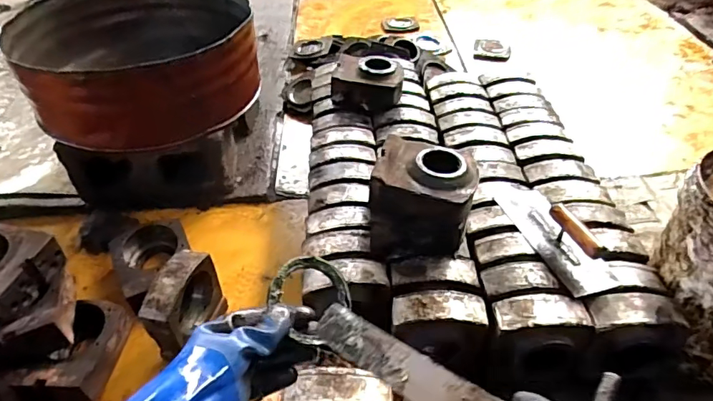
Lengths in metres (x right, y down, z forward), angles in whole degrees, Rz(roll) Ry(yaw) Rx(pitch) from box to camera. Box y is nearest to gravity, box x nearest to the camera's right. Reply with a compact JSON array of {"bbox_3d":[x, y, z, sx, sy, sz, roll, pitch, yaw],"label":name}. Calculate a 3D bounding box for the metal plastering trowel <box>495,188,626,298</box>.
[{"bbox_3d":[0.365,0.041,0.879,0.097,0.078,0.274,-15,43,-14],"label":"metal plastering trowel"}]

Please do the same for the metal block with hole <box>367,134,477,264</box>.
[{"bbox_3d":[0.122,-0.010,0.890,0.174,0.148,0.183,5,42,8],"label":"metal block with hole"}]

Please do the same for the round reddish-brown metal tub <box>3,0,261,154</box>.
[{"bbox_3d":[-0.518,-0.346,1.165,0.520,0.211,0.477,-1,42,1],"label":"round reddish-brown metal tub"}]

